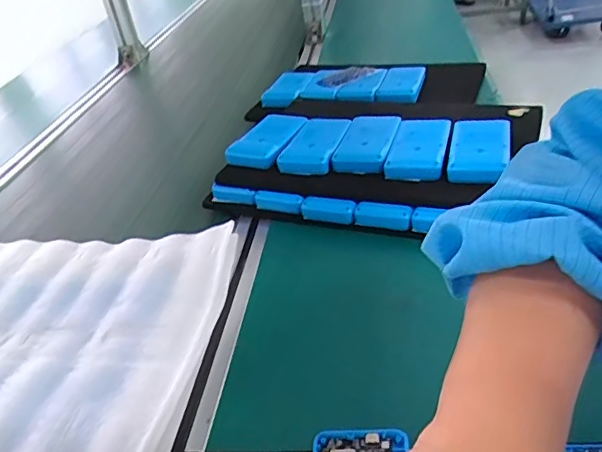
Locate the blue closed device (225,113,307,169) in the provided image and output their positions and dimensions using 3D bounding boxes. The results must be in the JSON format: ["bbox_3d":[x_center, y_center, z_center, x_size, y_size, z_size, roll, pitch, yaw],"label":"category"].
[{"bbox_3d":[-0.042,-0.108,0.719,0.069,0.030,0.114,8,37,25],"label":"blue closed device"}]

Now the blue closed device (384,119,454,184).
[{"bbox_3d":[0.136,-0.089,0.639,0.062,0.030,0.104,4,35,21],"label":"blue closed device"}]

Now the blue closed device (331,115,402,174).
[{"bbox_3d":[0.080,-0.100,0.668,0.062,0.024,0.111,5,35,21],"label":"blue closed device"}]

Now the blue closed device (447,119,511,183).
[{"bbox_3d":[0.199,-0.086,0.622,0.062,0.028,0.109,4,35,20],"label":"blue closed device"}]

